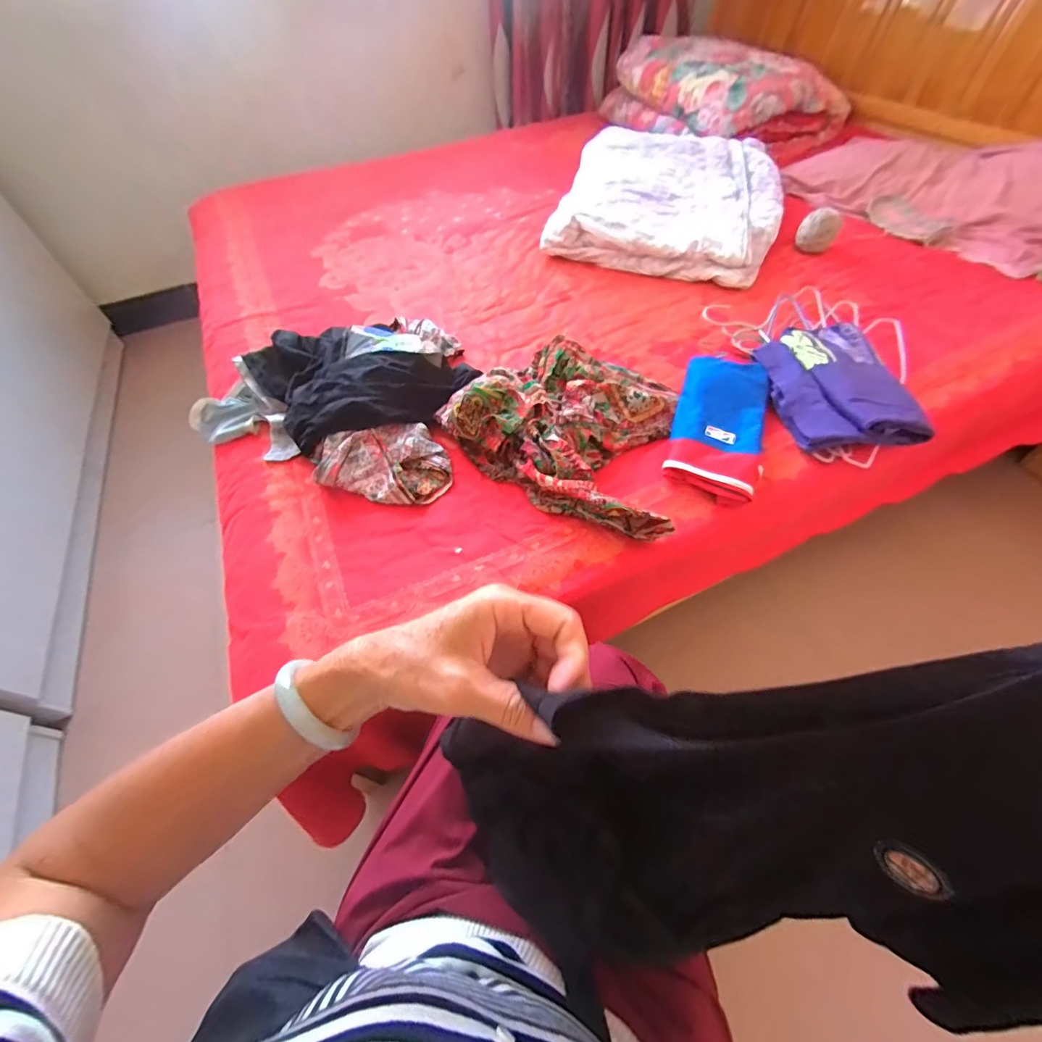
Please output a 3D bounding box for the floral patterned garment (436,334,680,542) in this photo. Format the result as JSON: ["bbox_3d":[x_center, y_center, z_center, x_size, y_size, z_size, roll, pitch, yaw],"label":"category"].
[{"bbox_3d":[0.115,-0.152,0.685,0.348,0.087,0.317,34,64,24],"label":"floral patterned garment"}]

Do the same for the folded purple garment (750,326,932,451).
[{"bbox_3d":[0.515,-0.231,0.741,0.195,0.049,0.267,-6,55,0],"label":"folded purple garment"}]

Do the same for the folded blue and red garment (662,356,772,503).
[{"bbox_3d":[0.314,-0.155,0.705,0.133,0.043,0.288,16,58,14],"label":"folded blue and red garment"}]

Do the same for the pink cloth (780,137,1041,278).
[{"bbox_3d":[1.097,-0.868,1.133,0.474,0.088,0.612,-29,58,-16],"label":"pink cloth"}]

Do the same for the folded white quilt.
[{"bbox_3d":[0.383,-0.846,1.146,0.518,0.097,0.642,12,57,12],"label":"folded white quilt"}]

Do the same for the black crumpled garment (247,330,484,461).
[{"bbox_3d":[-0.270,-0.253,0.750,0.296,0.057,0.274,-33,60,-18],"label":"black crumpled garment"}]

